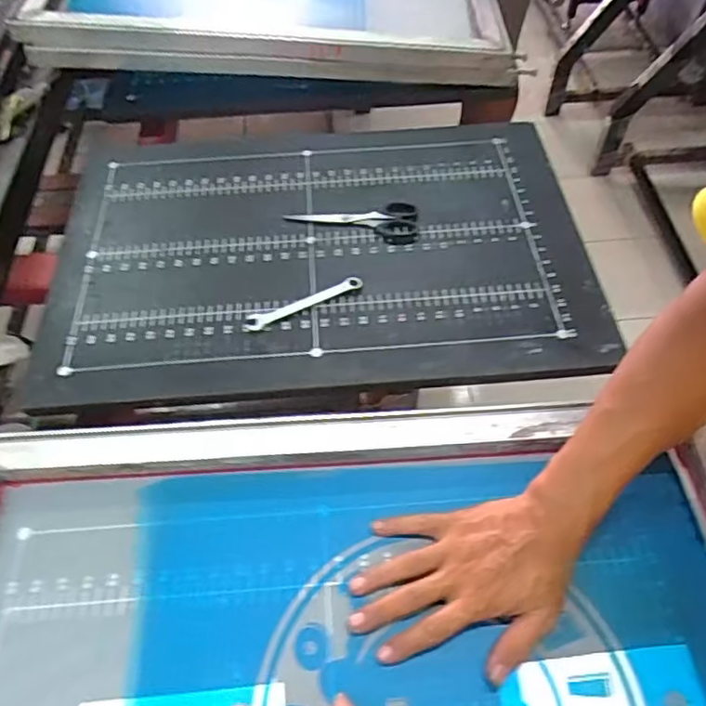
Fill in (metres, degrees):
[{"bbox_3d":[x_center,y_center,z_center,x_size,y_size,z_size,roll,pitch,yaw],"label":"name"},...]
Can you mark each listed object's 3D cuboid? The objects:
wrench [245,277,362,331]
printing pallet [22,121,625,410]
[{"bbox_3d":[-0.050,-0.054,0.629,0.127,0.009,0.018,-23,57,-13],"label":"wrench"},{"bbox_3d":[-0.041,-0.134,0.705,0.586,0.017,0.412,-4,55,0],"label":"printing pallet"}]

